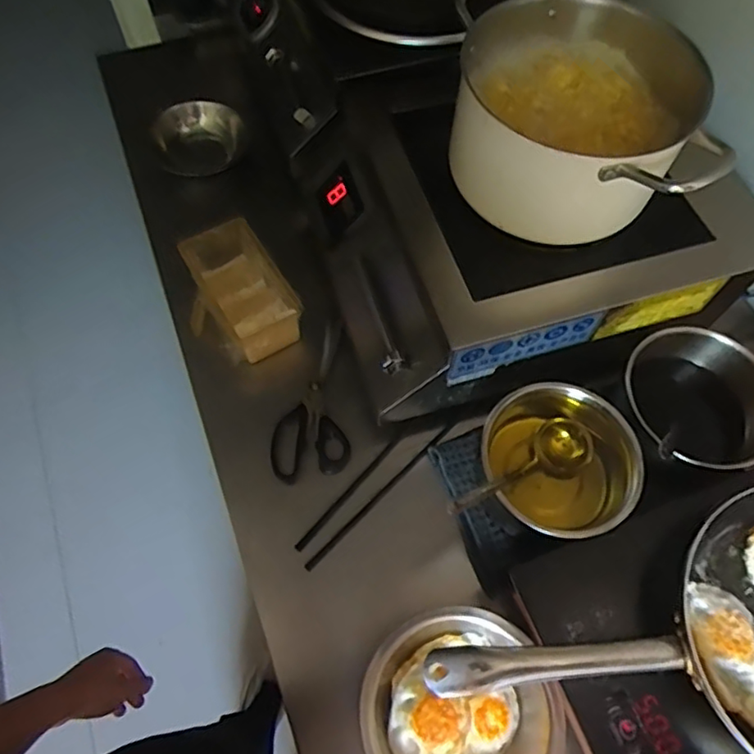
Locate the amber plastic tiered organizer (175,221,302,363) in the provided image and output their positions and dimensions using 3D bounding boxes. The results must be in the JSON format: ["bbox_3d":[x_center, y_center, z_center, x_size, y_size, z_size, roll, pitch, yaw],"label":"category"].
[{"bbox_3d":[-0.182,-0.120,0.816,0.107,0.074,0.190,-30,68,-15],"label":"amber plastic tiered organizer"}]

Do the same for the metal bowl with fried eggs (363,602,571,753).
[{"bbox_3d":[0.084,0.345,0.598,0.189,0.056,0.195,0,64,-1],"label":"metal bowl with fried eggs"}]

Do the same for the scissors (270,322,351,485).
[{"bbox_3d":[-0.090,0.031,0.770,0.097,0.006,0.211,-3,75,-8],"label":"scissors"}]

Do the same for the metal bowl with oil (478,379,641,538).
[{"bbox_3d":[0.216,0.102,0.684,0.167,0.109,0.172,0,64,-1],"label":"metal bowl with oil"}]

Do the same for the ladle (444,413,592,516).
[{"bbox_3d":[0.152,0.106,0.659,0.247,0.056,0.065,-15,62,-39],"label":"ladle"}]

